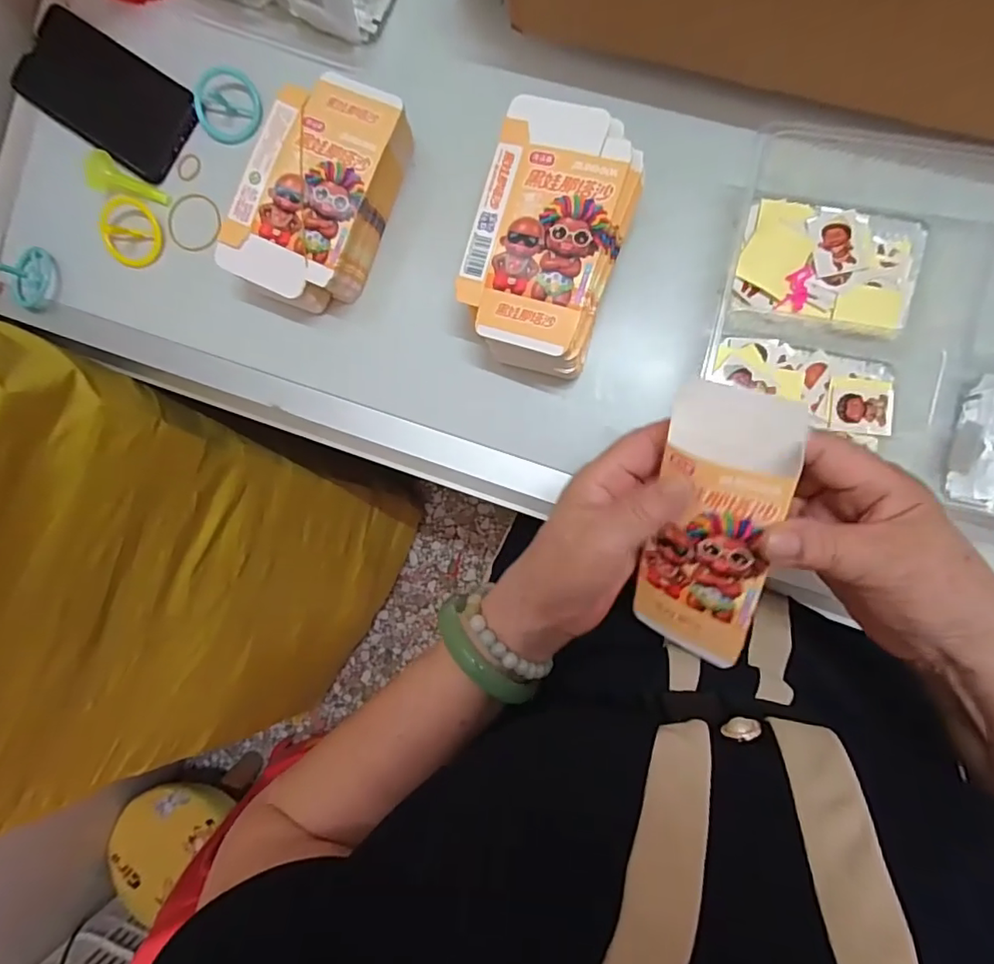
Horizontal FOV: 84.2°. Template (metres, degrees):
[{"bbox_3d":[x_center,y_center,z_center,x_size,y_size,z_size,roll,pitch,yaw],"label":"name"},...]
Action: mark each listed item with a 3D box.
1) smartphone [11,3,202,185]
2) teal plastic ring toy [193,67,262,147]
[{"bbox_3d":[-0.309,-0.307,0.436,0.155,0.009,0.075,35,95,6],"label":"smartphone"},{"bbox_3d":[-0.206,-0.288,0.423,0.052,0.008,0.050,1,108,5],"label":"teal plastic ring toy"}]

